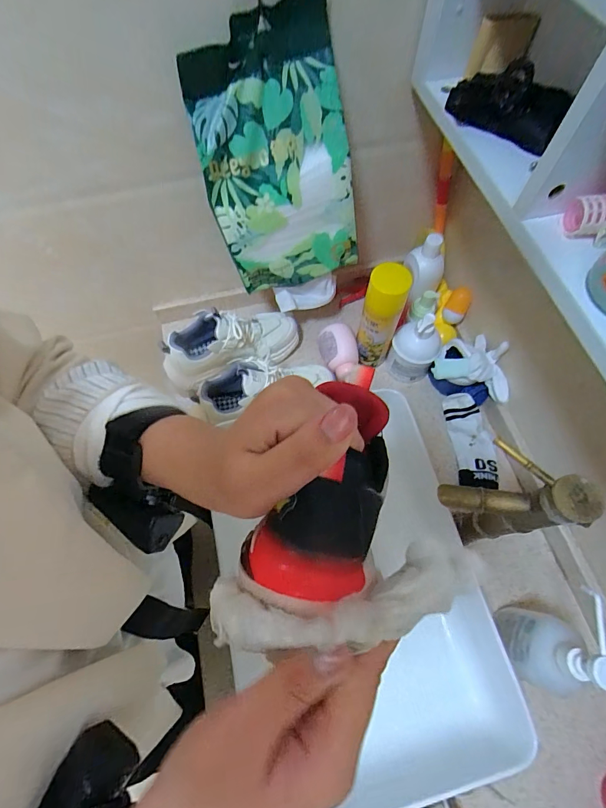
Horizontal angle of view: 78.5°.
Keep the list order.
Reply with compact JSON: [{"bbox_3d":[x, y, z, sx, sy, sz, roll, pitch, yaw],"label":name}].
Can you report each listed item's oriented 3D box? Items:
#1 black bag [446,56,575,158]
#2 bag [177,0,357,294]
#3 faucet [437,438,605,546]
[{"bbox_3d":[0.214,-0.317,0.394,0.119,0.062,0.034,24,69,11],"label":"black bag"},{"bbox_3d":[-0.033,-0.308,0.518,0.196,0.326,0.041,-16,52,3],"label":"bag"},{"bbox_3d":[0.229,0.128,0.490,0.122,0.288,0.064,15,67,7],"label":"faucet"}]

